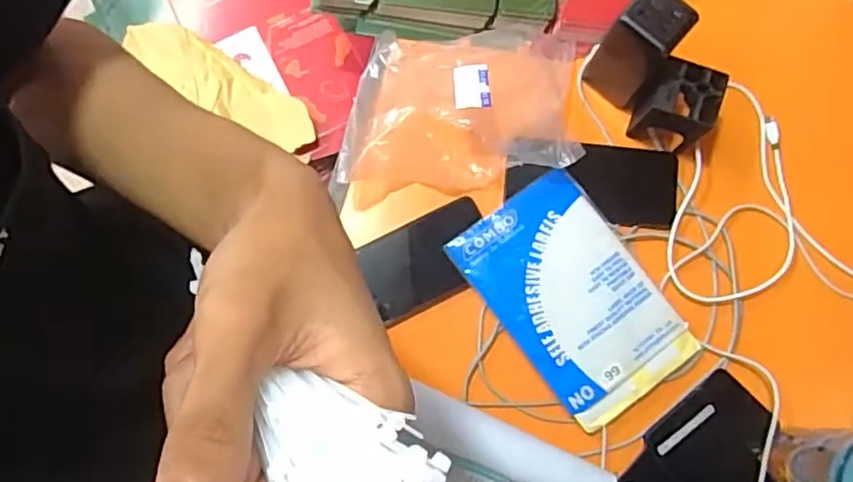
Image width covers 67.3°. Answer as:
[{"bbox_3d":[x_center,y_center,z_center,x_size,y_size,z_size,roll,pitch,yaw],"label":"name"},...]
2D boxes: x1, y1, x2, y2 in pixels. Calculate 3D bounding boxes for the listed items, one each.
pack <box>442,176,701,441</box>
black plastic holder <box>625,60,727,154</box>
[{"bbox_3d":[0.141,0.053,0.608,0.141,0.016,0.217,-37,82,-5],"label":"pack"},{"bbox_3d":[0.236,-0.128,0.608,0.061,0.075,0.059,24,81,5],"label":"black plastic holder"}]

